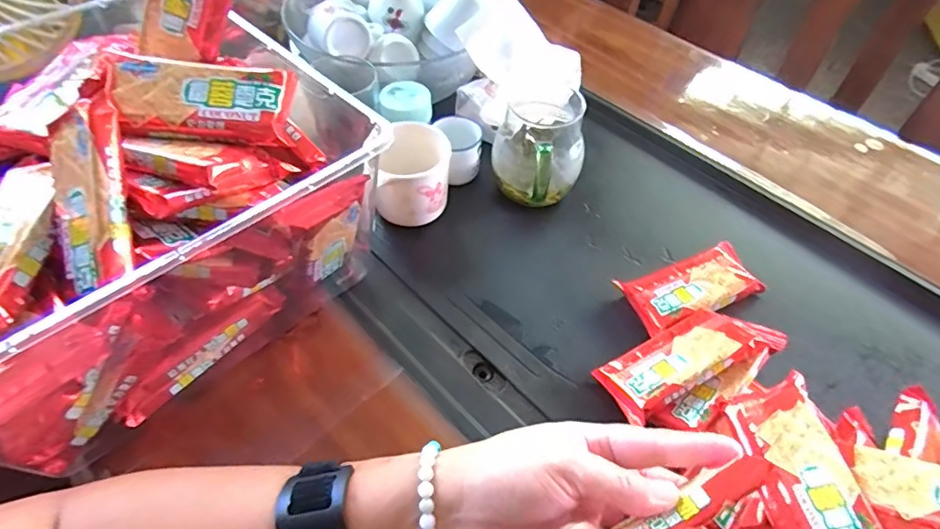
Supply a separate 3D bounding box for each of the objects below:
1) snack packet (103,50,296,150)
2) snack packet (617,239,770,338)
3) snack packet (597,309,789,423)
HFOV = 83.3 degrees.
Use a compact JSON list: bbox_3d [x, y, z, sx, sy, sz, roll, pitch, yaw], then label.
[{"bbox_3d":[-0.173,-0.106,0.341,0.108,0.018,0.051,6,78,-9],"label":"snack packet"},{"bbox_3d":[0.189,0.021,0.455,0.120,0.023,0.055,-18,56,-16],"label":"snack packet"},{"bbox_3d":[0.164,0.070,0.396,0.133,0.024,0.052,-29,32,-13],"label":"snack packet"}]

